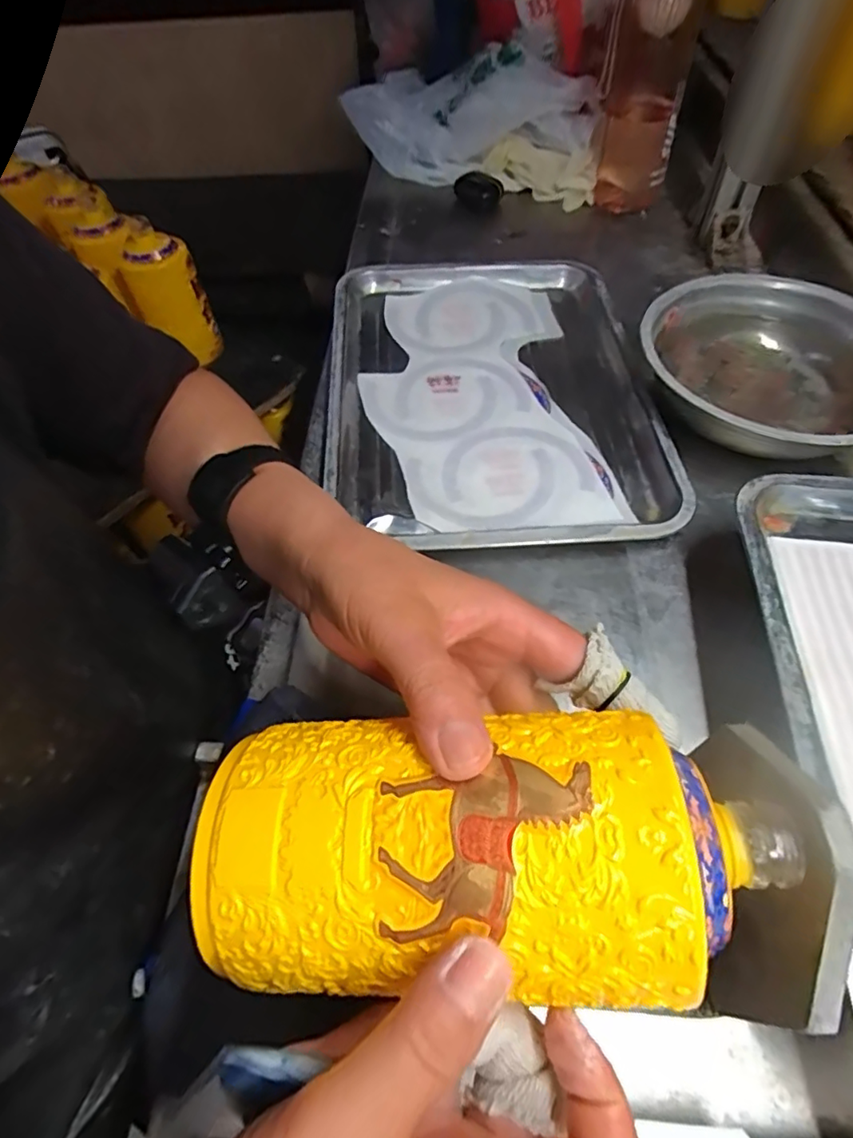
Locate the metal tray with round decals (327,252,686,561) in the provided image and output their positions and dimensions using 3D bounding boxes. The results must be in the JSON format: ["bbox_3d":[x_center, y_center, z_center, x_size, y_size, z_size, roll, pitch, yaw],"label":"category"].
[{"bbox_3d":[0.049,-0.164,0.469,0.250,0.024,0.347,-5,55,3],"label":"metal tray with round decals"}]

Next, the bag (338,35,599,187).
[{"bbox_3d":[0.050,-0.554,0.677,0.302,0.115,0.147,9,57,13],"label":"bag"}]

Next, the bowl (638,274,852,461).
[{"bbox_3d":[0.272,-0.161,0.437,0.197,0.050,0.200,-3,55,5],"label":"bowl"}]

